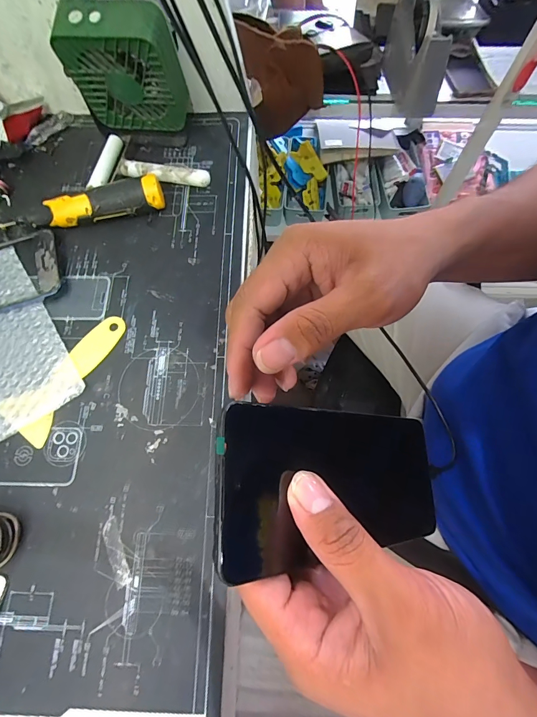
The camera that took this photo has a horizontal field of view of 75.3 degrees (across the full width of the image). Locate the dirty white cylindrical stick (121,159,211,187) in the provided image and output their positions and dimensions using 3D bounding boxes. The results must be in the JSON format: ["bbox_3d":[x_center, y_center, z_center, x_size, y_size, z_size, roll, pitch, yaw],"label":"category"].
[{"bbox_3d":[-0.108,-0.193,0.364,0.093,0.017,0.015,7,73,2],"label":"dirty white cylindrical stick"}]

